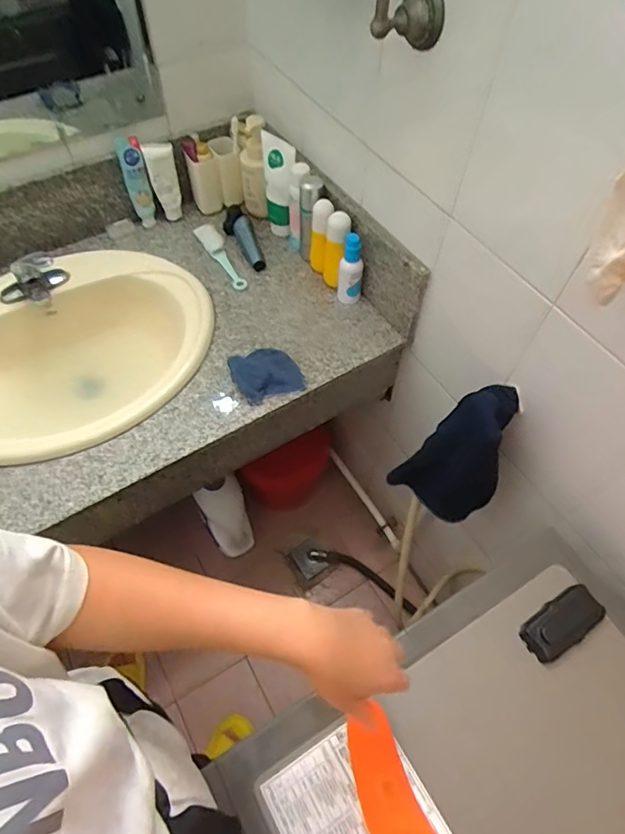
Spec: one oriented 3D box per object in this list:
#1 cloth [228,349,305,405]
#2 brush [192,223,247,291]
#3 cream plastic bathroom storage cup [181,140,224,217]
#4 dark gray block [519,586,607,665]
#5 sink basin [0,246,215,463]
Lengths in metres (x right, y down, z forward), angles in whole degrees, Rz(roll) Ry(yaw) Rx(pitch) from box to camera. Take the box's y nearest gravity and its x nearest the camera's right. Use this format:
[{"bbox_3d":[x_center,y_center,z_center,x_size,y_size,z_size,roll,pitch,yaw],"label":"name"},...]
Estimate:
[{"bbox_3d":[-0.084,-0.080,0.870,0.104,0.024,0.112,-23,62,-15],"label":"cloth"},{"bbox_3d":[-0.193,-0.335,1.043,0.047,0.029,0.215,-23,57,-14],"label":"brush"},{"bbox_3d":[-0.236,-0.517,1.083,0.064,0.138,0.053,-12,58,-11],"label":"cream plastic bathroom storage cup"},{"bbox_3d":[0.312,0.252,0.622,0.111,0.022,0.052,-24,62,-16],"label":"dark gray block"},{"bbox_3d":[-0.444,-0.103,0.950,0.525,0.213,0.452,-37,67,-22],"label":"sink basin"}]

